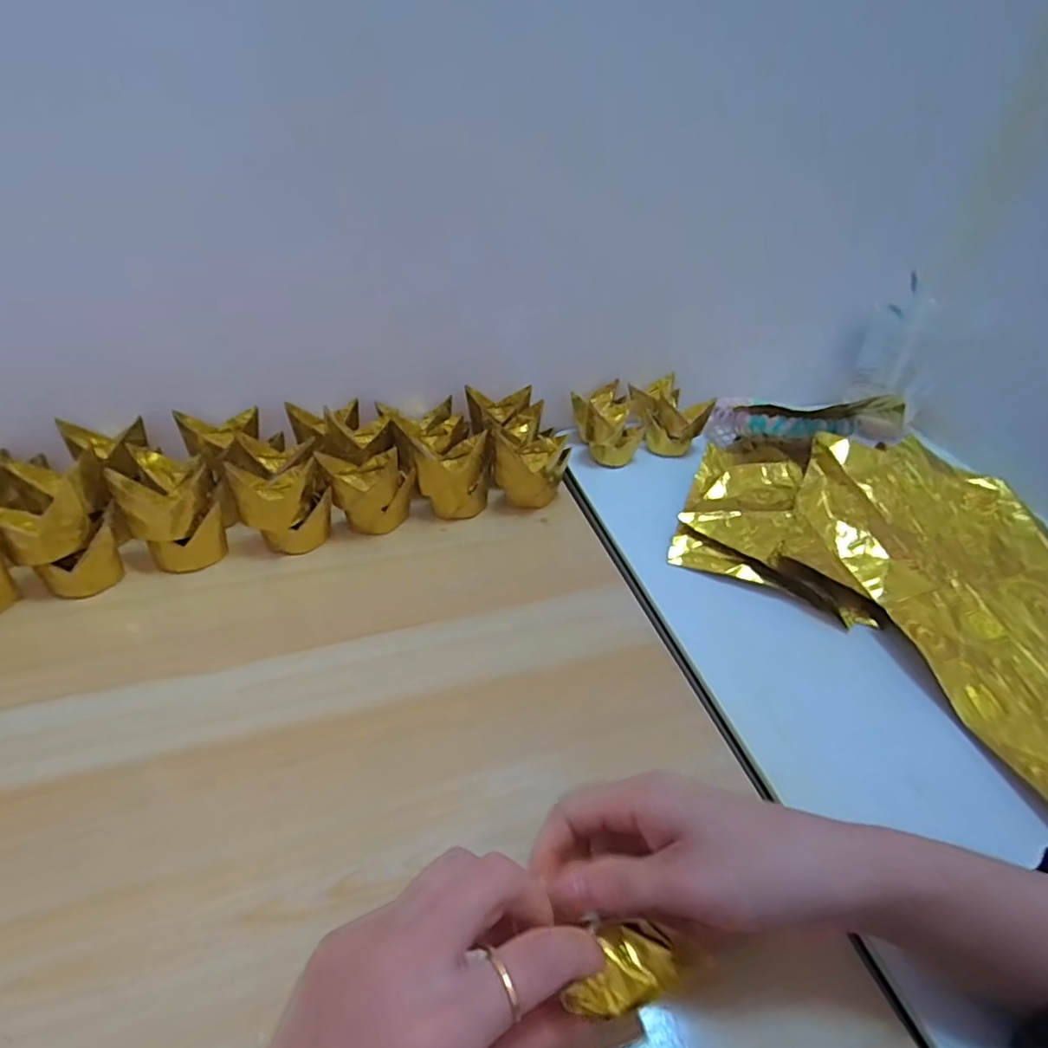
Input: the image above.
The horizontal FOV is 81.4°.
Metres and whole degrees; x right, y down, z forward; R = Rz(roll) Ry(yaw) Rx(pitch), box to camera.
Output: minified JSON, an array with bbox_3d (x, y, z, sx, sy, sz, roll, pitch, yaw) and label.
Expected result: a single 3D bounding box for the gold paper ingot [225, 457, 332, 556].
[{"bbox_3d":[-0.172,-0.010,0.443,0.062,0.065,0.041,-16,43,-24],"label":"gold paper ingot"}]

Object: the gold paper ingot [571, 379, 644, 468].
[{"bbox_3d":[0.074,-0.092,0.556,0.062,0.051,0.070,4,39,-1],"label":"gold paper ingot"}]

